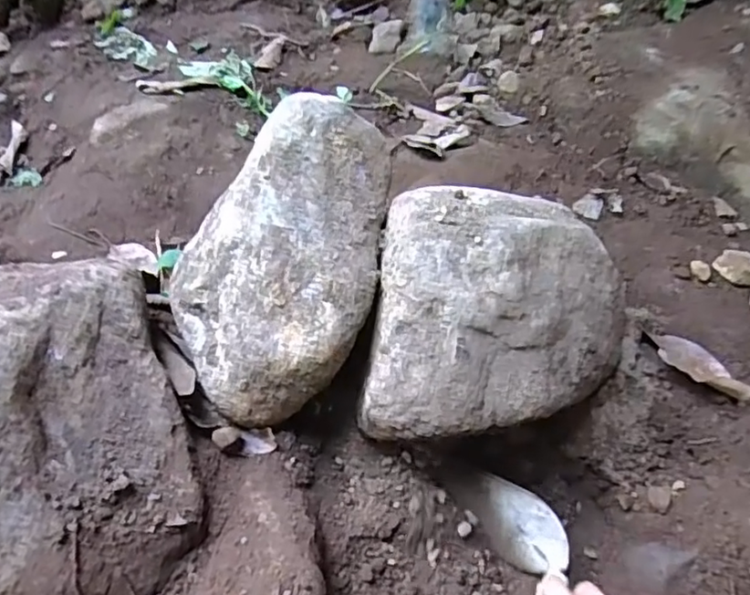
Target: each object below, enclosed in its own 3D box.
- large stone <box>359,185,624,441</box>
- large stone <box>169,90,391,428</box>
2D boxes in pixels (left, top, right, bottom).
[{"bbox_3d":[0.110,0.017,0.516,0.223,0.142,0.204,7,54,5],"label":"large stone"},{"bbox_3d":[-0.093,-0.035,0.550,0.191,0.165,0.259,7,54,5],"label":"large stone"}]

